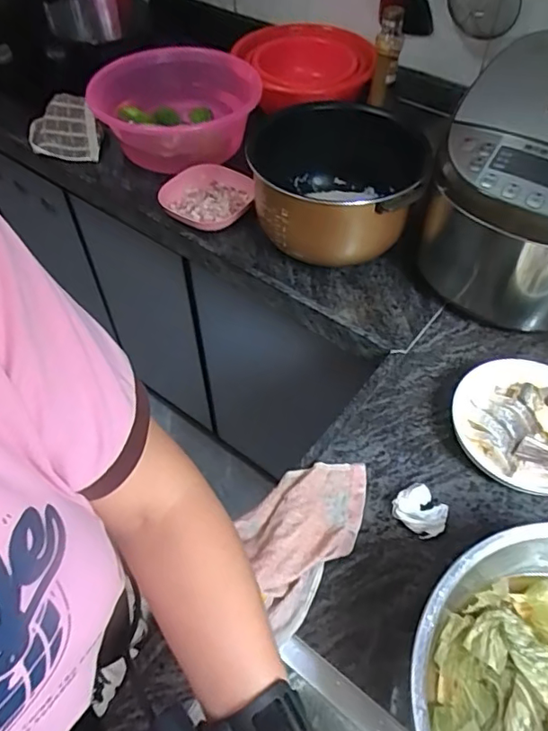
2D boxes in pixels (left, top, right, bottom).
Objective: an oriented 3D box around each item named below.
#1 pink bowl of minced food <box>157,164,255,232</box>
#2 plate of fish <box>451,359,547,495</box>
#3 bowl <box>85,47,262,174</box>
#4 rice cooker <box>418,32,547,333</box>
[{"bbox_3d":[-0.108,-0.274,0.891,0.138,0.027,0.138,32,58,23],"label":"pink bowl of minced food"},{"bbox_3d":[0.290,0.069,0.623,0.164,0.037,0.153,0,52,0],"label":"plate of fish"},{"bbox_3d":[-0.180,-0.451,0.972,0.266,0.109,0.241,15,53,11],"label":"bowl"},{"bbox_3d":[0.341,-0.216,0.693,0.243,0.274,0.281,35,59,24],"label":"rice cooker"}]

